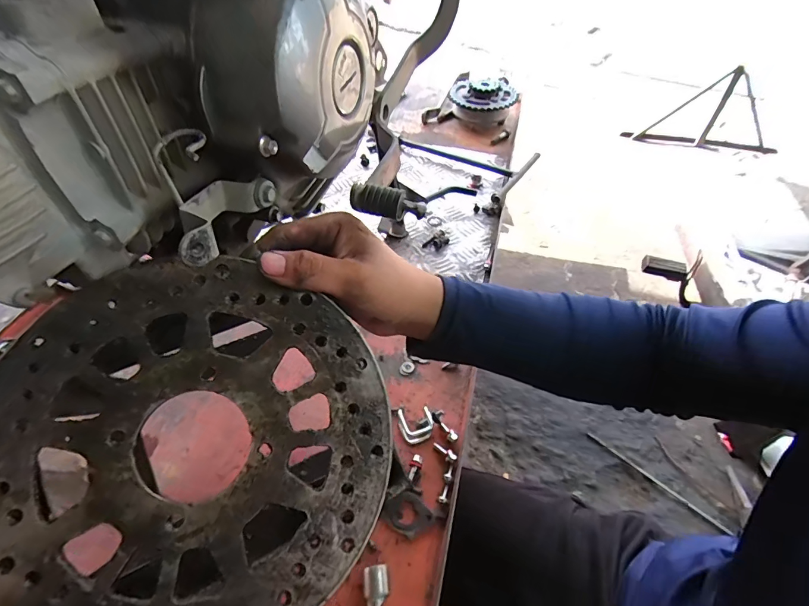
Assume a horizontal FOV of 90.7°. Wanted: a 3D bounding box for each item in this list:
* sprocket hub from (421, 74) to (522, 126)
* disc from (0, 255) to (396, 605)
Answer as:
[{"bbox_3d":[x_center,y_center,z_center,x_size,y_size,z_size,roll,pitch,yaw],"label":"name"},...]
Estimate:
[{"bbox_3d":[0.149,-0.434,0.843,0.173,0.077,0.140,11,50,12],"label":"sprocket hub"},{"bbox_3d":[-0.114,0.078,0.217,0.206,0.004,0.204,3,76,-10],"label":"disc"}]

